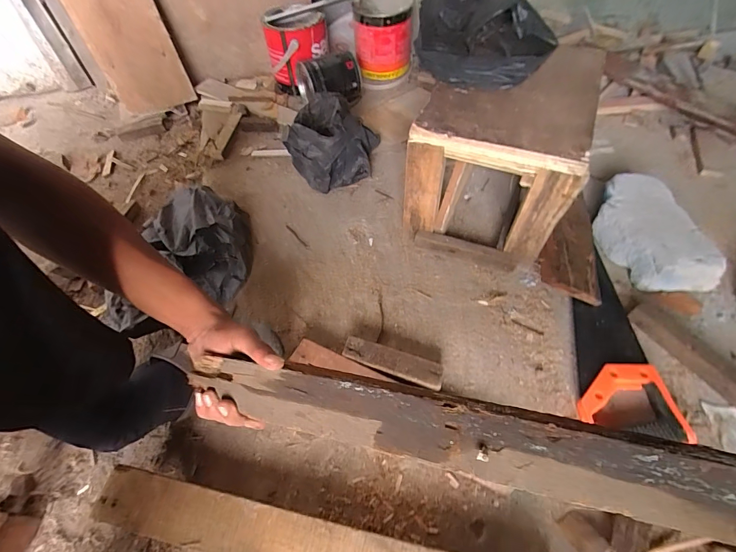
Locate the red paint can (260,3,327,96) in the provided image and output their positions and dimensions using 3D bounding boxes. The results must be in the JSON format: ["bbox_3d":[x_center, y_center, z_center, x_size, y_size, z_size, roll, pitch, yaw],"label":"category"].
[{"bbox_3d":[-0.179,-0.566,0.929,0.161,0.151,0.144,20,57,16],"label":"red paint can"}]

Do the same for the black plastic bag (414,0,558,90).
[{"bbox_3d":[0.157,-0.363,0.555,0.157,0.083,0.215,-23,56,-14],"label":"black plastic bag"}]

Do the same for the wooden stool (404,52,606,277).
[{"bbox_3d":[0.219,-0.214,0.631,0.230,0.219,0.333,17,56,14],"label":"wooden stool"}]

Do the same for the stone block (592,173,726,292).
[{"bbox_3d":[0.456,-0.067,0.607,0.118,0.075,0.209,-12,54,-7],"label":"stone block"}]

